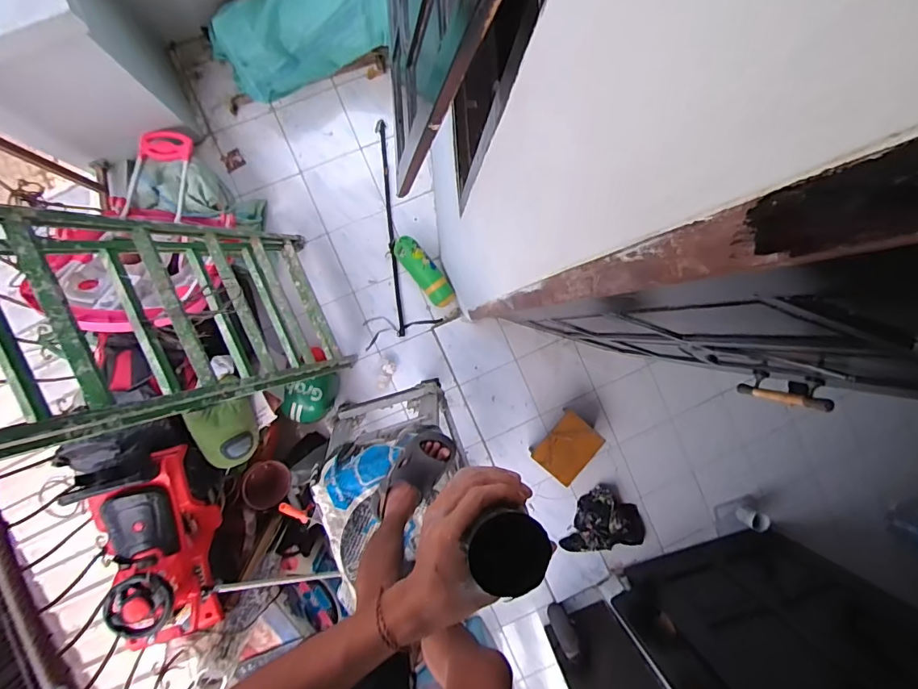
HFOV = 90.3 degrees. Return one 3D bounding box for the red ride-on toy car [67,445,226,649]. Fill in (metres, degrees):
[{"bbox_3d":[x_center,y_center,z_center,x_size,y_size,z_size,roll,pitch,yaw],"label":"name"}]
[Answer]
[{"bbox_3d":[-0.962,0.654,1.454,0.225,0.323,0.572,-17,94,-5],"label":"red ride-on toy car"}]

